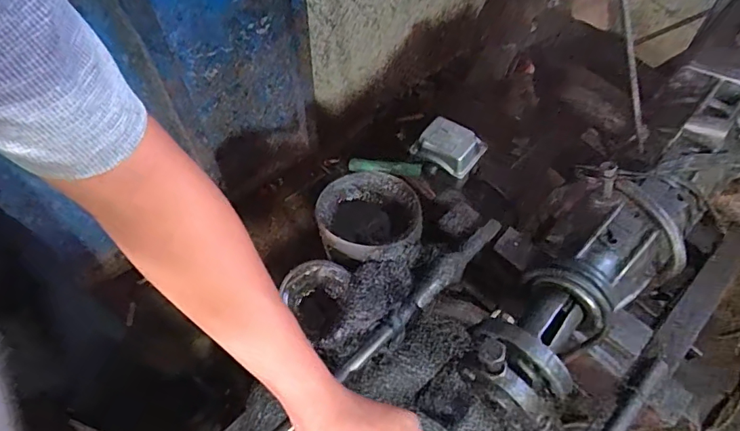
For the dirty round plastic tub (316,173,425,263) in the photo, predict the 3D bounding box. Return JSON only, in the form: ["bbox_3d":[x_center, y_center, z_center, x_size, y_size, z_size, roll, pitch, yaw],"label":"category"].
[{"bbox_3d":[0.001,0.007,0.561,0.128,0.055,0.128,12,53,23],"label":"dirty round plastic tub"}]

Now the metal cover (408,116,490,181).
[{"bbox_3d":[0.106,-0.093,0.632,0.084,0.033,0.061,35,64,14],"label":"metal cover"}]

